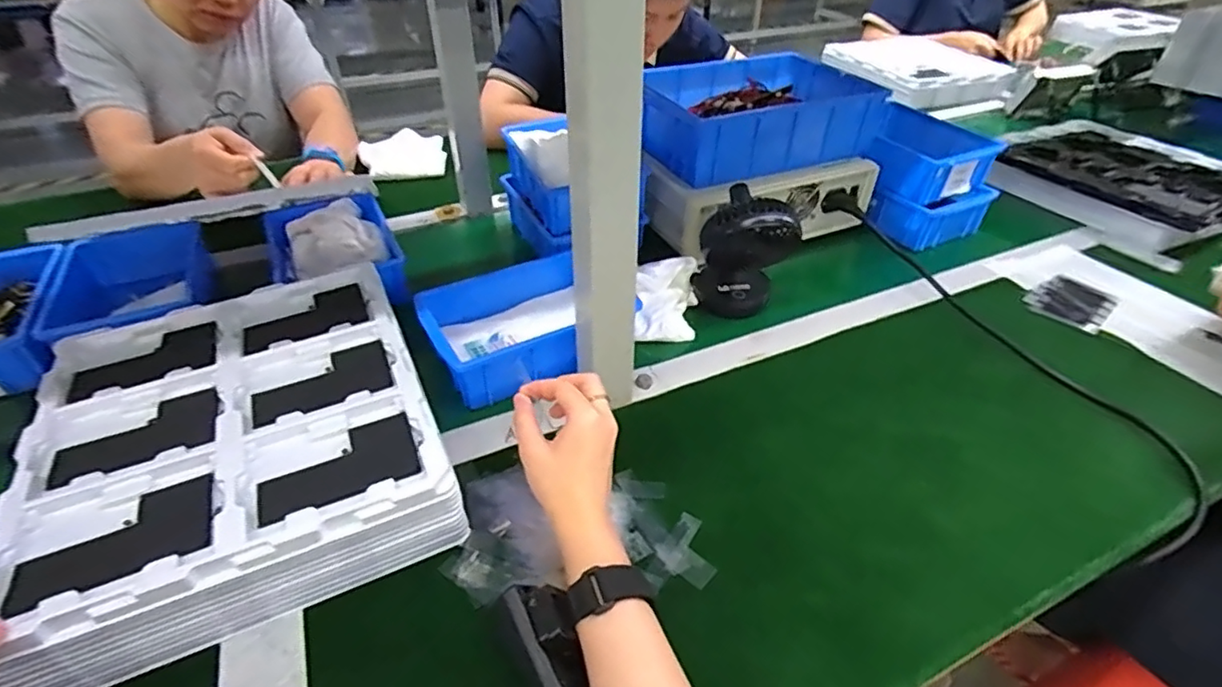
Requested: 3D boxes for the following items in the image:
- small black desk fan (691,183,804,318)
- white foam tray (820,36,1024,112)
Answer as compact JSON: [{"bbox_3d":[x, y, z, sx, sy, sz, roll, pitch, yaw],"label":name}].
[{"bbox_3d":[0.143,-0.102,0.633,0.101,0.151,0.074,7,40,9],"label":"small black desk fan"},{"bbox_3d":[0.666,-0.600,1.313,0.310,0.052,0.392,-9,40,-11],"label":"white foam tray"}]

